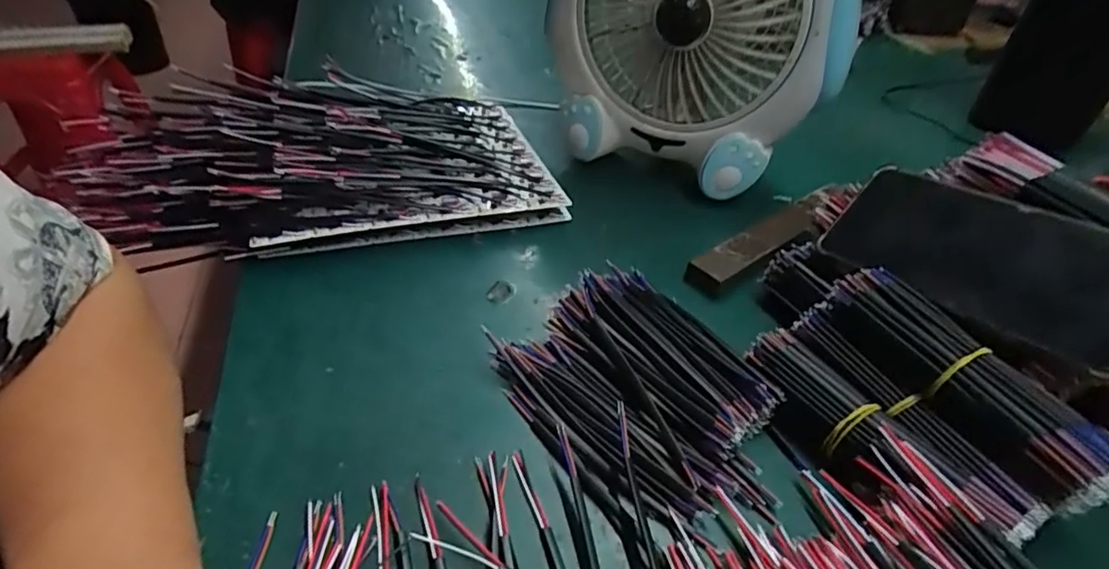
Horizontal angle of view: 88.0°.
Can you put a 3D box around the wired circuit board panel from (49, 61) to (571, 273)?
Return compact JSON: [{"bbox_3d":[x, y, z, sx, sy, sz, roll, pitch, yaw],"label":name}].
[{"bbox_3d":[-0.188,-0.123,0.507,0.339,0.058,0.251,-13,43,-17],"label":"wired circuit board panel"}]

